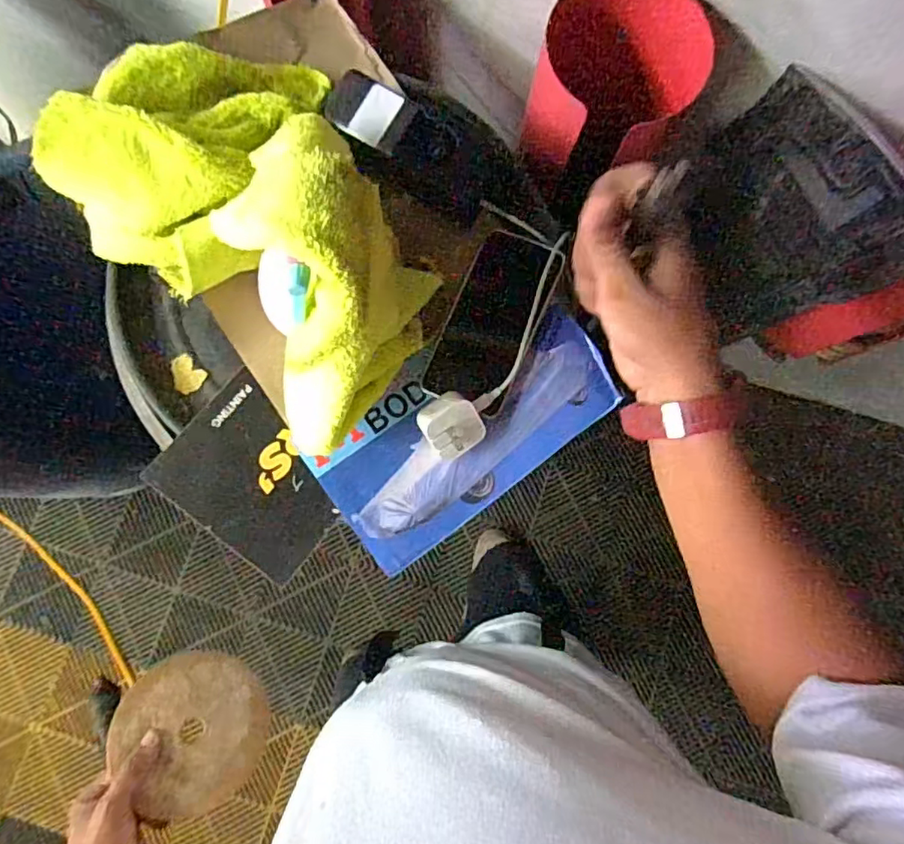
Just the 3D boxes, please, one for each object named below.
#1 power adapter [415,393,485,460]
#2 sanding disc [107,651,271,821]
[{"bbox_3d":[-0.001,0.003,0.502,0.048,0.040,0.050,-35,84,-5],"label":"power adapter"},{"bbox_3d":[-0.260,0.310,0.586,0.142,0.010,0.141,12,59,-20],"label":"sanding disc"}]

